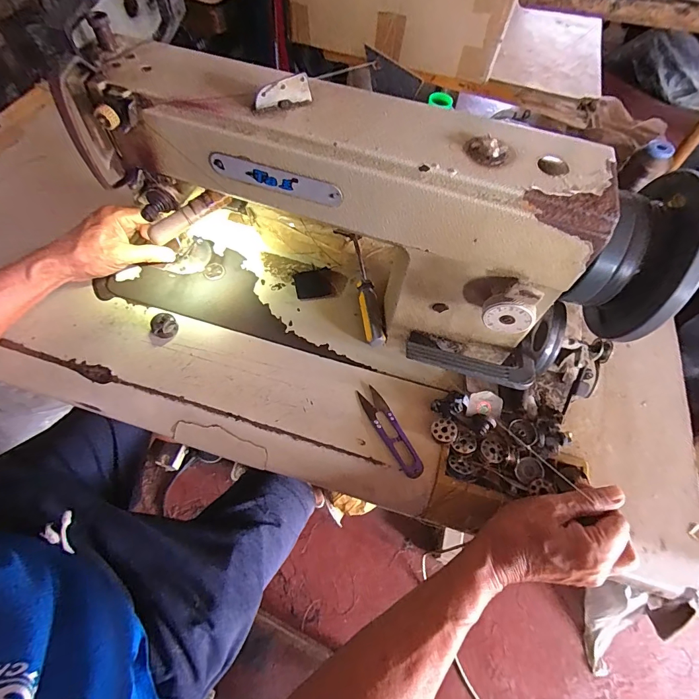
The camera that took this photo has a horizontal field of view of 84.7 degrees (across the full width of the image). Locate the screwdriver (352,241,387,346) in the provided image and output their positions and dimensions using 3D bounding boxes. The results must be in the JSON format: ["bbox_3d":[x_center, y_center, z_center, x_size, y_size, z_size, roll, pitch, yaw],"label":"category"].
[{"bbox_3d":[0.019,-0.076,0.464,0.022,0.019,0.158,-6,61,-7],"label":"screwdriver"}]

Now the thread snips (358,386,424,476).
[{"bbox_3d":[0.041,0.082,0.387,0.023,0.009,0.101,-23,64,-15],"label":"thread snips"}]

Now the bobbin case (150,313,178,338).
[{"bbox_3d":[-0.206,-0.027,0.425,0.026,0.019,0.024,-33,67,-20],"label":"bobbin case"}]

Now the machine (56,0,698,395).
[{"bbox_3d":[0.010,-0.131,0.380,0.481,0.229,0.226,12,61,3],"label":"machine"}]

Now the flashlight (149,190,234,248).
[{"bbox_3d":[-0.158,-0.131,0.377,0.083,0.022,0.015,-36,68,-12],"label":"flashlight"}]

